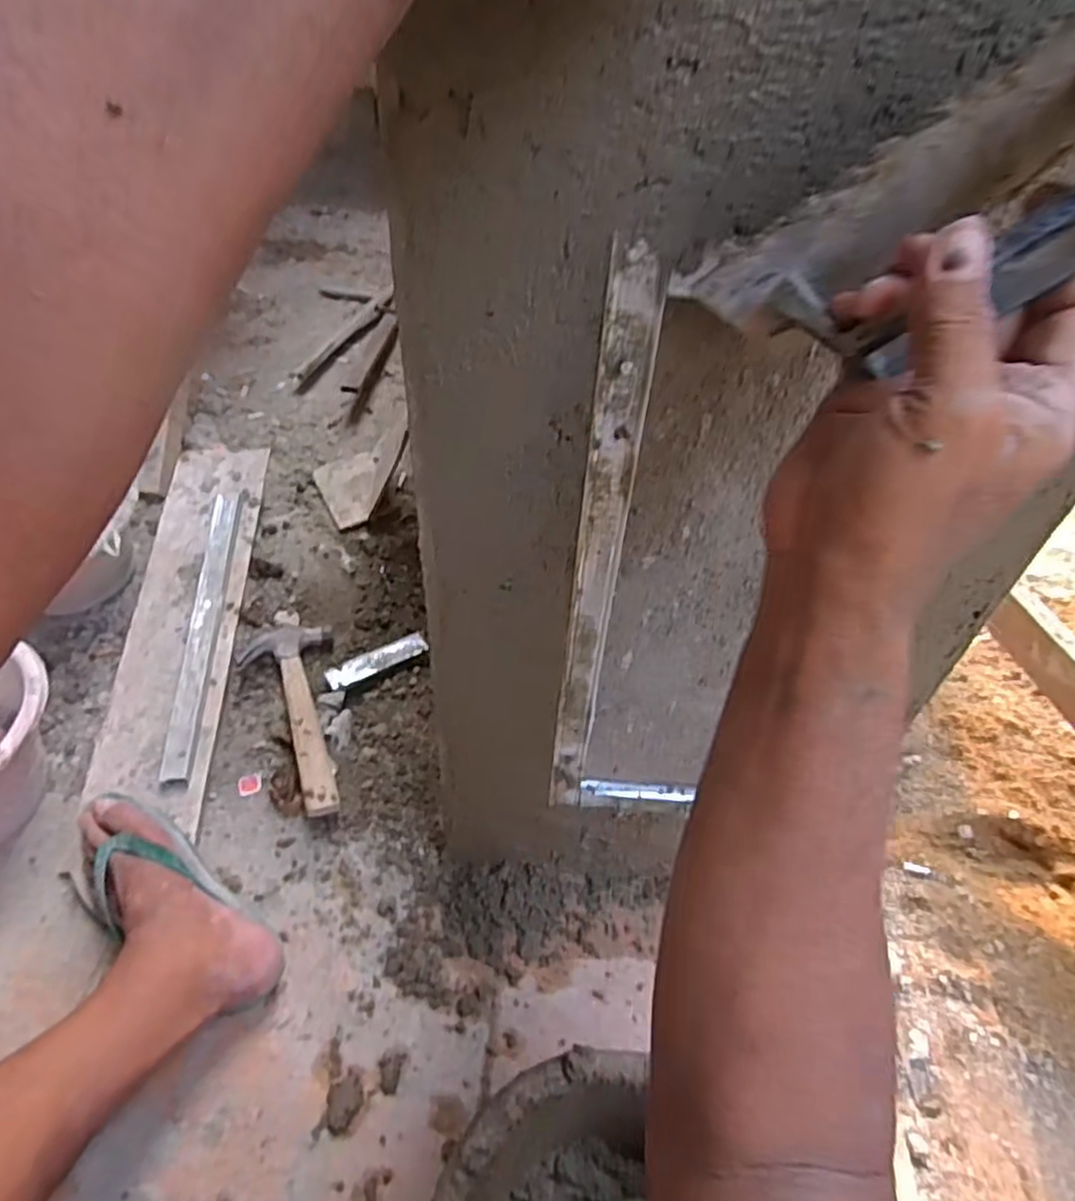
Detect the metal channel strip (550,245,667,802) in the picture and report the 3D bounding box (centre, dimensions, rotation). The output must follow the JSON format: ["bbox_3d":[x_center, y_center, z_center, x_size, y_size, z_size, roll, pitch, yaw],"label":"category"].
[{"bbox_3d":[0.038,0.004,0.516,0.031,0.488,0.017,10,46,5],"label":"metal channel strip"}]

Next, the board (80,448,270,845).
[{"bbox_3d":[-0.460,0.010,0.939,0.133,0.027,0.554,-2,58,-2],"label":"board"}]

